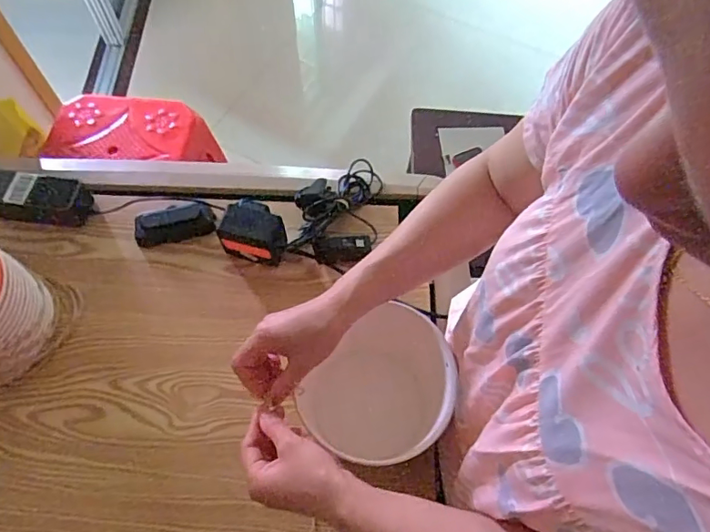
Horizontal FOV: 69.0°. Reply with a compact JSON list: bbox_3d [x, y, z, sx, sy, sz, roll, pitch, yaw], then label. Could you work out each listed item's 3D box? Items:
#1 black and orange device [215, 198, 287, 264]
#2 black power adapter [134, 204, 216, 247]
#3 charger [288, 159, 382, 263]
[{"bbox_3d":[-0.137,-0.043,0.689,0.085,0.043,0.082,11,104,-14],"label":"black and orange device"},{"bbox_3d":[-0.255,-0.062,0.731,0.110,0.042,0.041,-12,63,-7],"label":"black power adapter"},{"bbox_3d":[-0.025,-0.086,0.736,0.117,0.039,0.180,7,62,3],"label":"charger"}]

